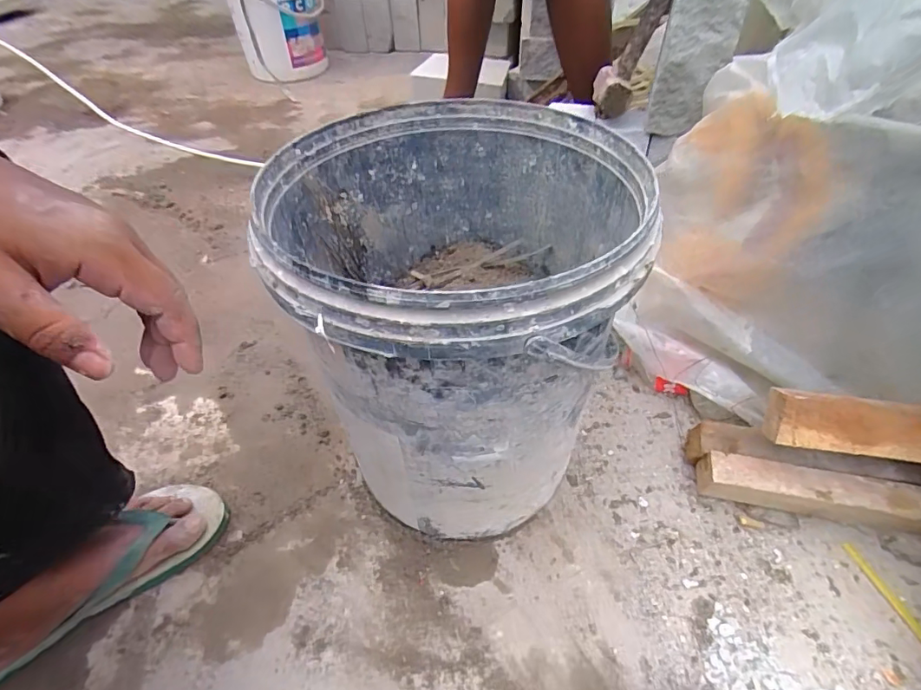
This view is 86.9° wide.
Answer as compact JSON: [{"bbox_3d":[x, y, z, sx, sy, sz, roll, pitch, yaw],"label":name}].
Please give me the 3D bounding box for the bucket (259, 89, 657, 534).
[{"bbox_3d":[0.000,-0.002,0.490,0.295,0.358,0.309,-1,46,1],"label":"bucket"}]

